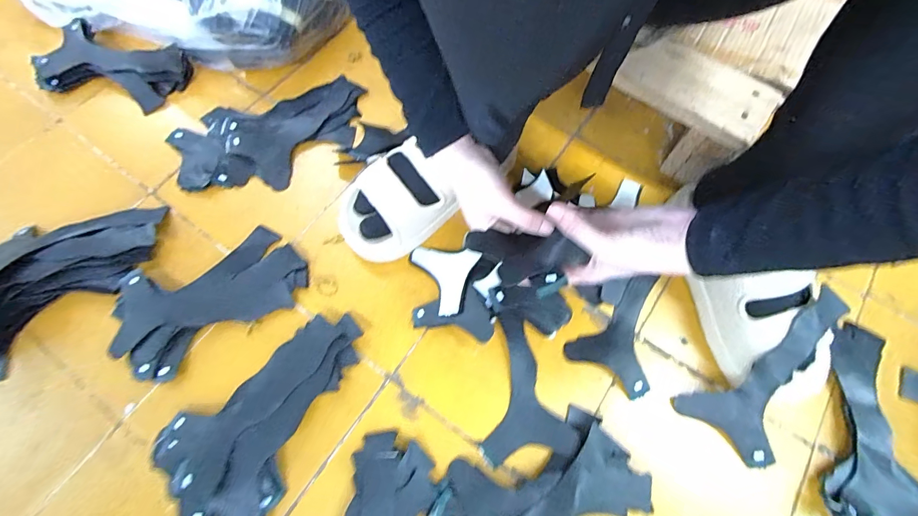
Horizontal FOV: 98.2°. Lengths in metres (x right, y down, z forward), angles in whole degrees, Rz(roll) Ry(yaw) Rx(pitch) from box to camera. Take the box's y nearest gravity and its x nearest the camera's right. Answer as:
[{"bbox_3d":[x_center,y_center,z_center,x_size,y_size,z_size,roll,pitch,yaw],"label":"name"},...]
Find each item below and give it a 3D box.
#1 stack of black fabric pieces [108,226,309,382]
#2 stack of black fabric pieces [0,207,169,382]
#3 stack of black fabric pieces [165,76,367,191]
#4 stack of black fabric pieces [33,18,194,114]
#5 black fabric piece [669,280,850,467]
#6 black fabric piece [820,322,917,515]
[{"bbox_3d":[-0.287,0.044,0.458,0.210,0.020,0.122,-26,71,-9],"label":"stack of black fabric pieces"},{"bbox_3d":[-0.482,0.008,0.457,0.260,0.051,0.147,-41,74,-14],"label":"stack of black fabric pieces"},{"bbox_3d":[-0.250,-0.166,0.537,0.255,0.027,0.132,-25,71,-9],"label":"stack of black fabric pieces"},{"bbox_3d":[-0.498,-0.272,0.574,0.198,0.036,0.111,14,70,6],"label":"stack of black fabric pieces"},{"bbox_3d":[0.312,0.110,0.398,0.086,0.023,0.181,34,102,12],"label":"black fabric piece"},{"bbox_3d":[0.419,0.166,0.410,0.091,0.023,0.203,9,69,4],"label":"black fabric piece"}]

